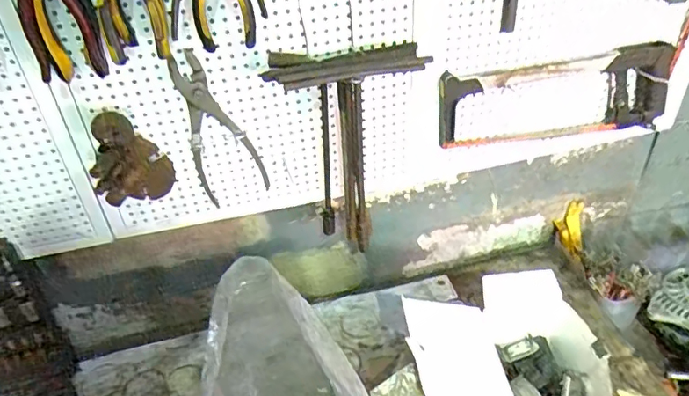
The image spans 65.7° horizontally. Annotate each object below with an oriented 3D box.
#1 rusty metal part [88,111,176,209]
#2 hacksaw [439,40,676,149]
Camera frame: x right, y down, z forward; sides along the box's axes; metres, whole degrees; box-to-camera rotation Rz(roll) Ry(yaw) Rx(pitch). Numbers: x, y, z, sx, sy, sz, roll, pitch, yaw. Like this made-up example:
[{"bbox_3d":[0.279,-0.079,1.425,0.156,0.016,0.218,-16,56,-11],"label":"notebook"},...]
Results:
[{"bbox_3d":[-0.293,-0.048,0.728,0.104,0.142,0.062,-26,44,-25],"label":"rusty metal part"},{"bbox_3d":[0.338,-0.153,0.858,0.396,0.148,0.038,-11,39,-9],"label":"hacksaw"}]

